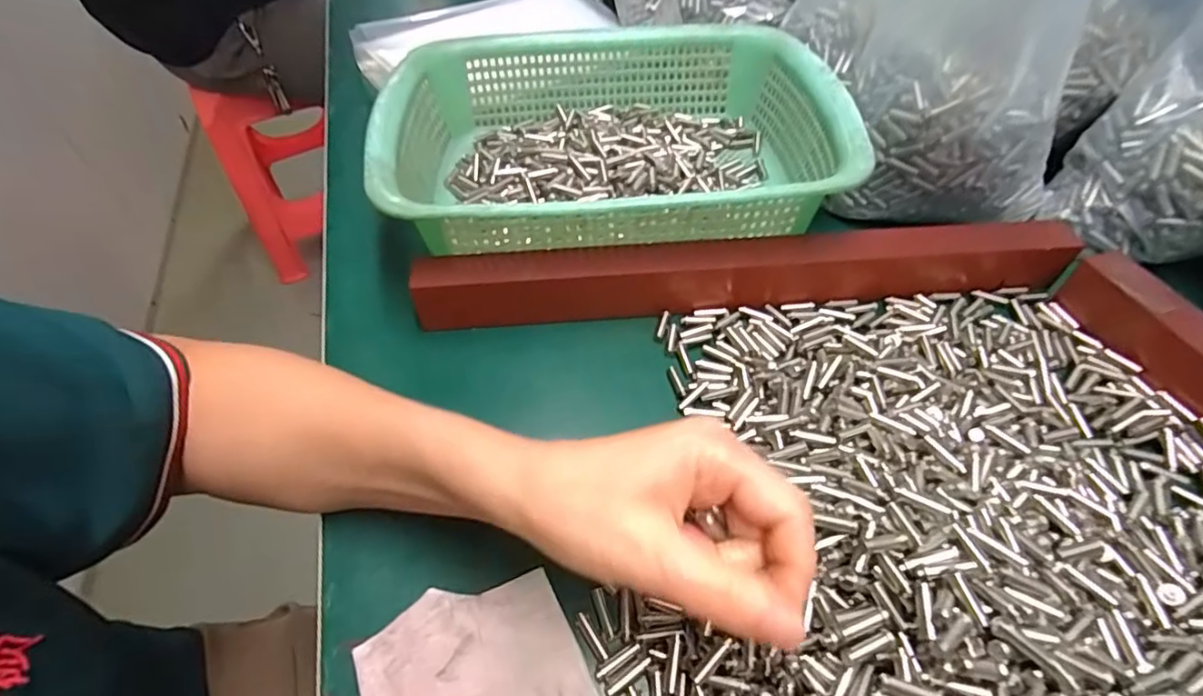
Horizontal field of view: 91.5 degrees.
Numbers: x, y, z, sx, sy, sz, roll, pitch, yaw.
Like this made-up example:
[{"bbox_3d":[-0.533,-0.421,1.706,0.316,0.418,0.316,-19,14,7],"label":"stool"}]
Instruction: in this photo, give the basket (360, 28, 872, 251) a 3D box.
[{"bbox_3d":[0.006,-0.142,0.407,0.288,0.079,0.216,-6,52,-3],"label":"basket"}]

